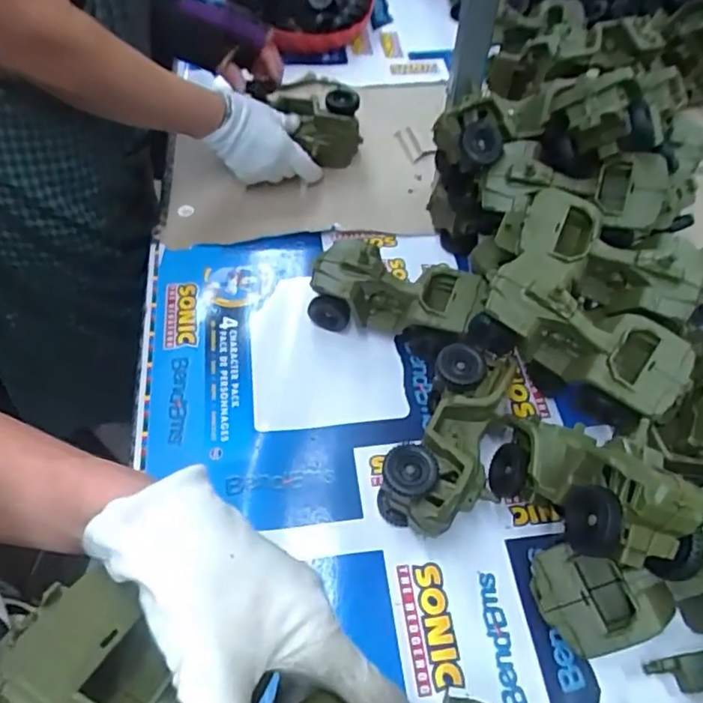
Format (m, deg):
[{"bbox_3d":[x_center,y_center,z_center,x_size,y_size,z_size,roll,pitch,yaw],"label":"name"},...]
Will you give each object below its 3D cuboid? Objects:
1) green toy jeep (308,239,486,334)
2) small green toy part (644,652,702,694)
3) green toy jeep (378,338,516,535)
[{"bbox_3d":[0.046,-0.055,0.622,0.172,0.080,0.078,15,56,9],"label":"green toy jeep"},{"bbox_3d":[0.261,0.247,0.458,0.067,0.009,0.026,-7,56,-5],"label":"small green toy part"},{"bbox_3d":[0.088,0.080,0.533,0.074,0.078,0.168,23,58,14],"label":"green toy jeep"}]

